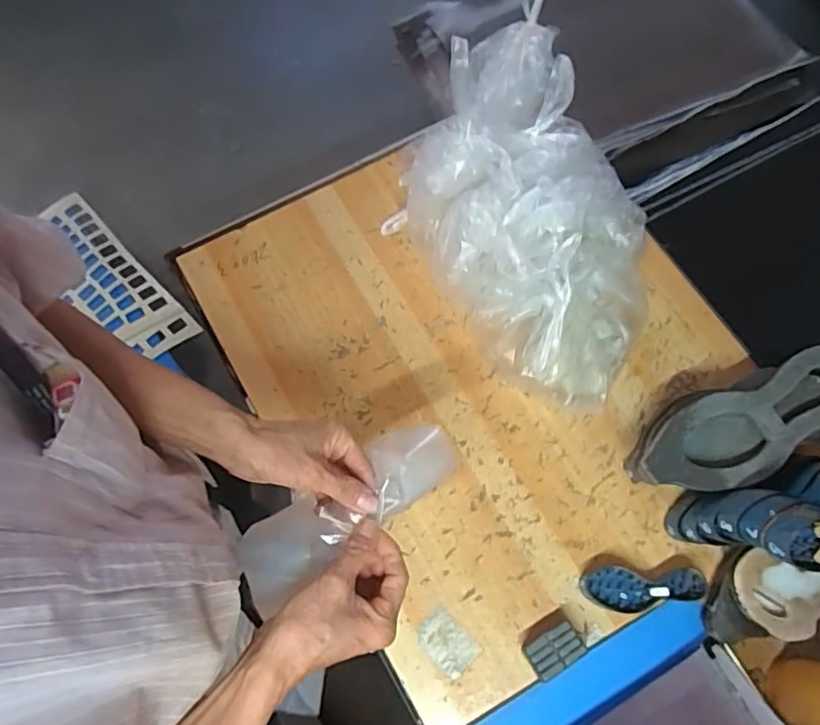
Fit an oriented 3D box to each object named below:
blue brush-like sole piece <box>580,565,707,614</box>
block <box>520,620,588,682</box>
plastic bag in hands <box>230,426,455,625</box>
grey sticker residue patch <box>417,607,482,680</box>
[{"bbox_3d":[0.272,0.264,0.689,0.133,0.029,0.049,2,71,0],"label":"blue brush-like sole piece"},{"bbox_3d":[0.161,0.324,0.667,0.061,0.034,0.044,-32,75,-11],"label":"block"},{"bbox_3d":[-0.058,0.128,0.527,0.218,0.062,0.069,-34,75,-12],"label":"plastic bag in hands"},{"bbox_3d":[0.043,0.326,0.685,0.068,0.004,0.047,43,76,13],"label":"grey sticker residue patch"}]

